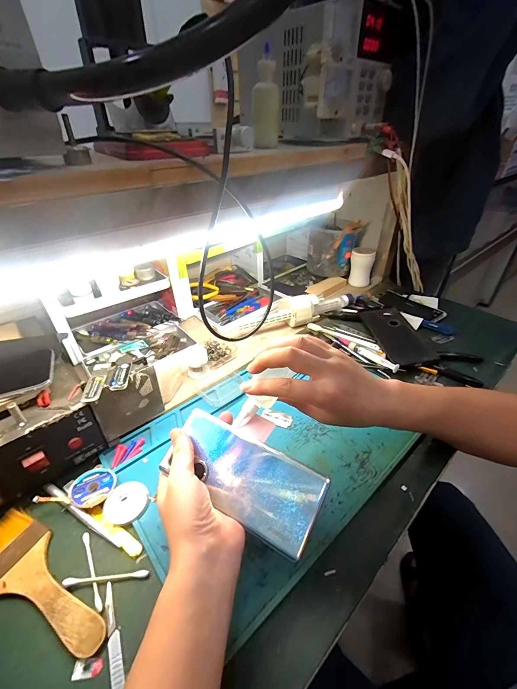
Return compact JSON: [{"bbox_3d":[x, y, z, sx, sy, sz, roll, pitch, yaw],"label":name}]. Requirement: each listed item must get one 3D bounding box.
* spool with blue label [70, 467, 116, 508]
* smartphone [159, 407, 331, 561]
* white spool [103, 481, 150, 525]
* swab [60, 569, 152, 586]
[{"bbox_3d":[-0.179,0.154,0.330,0.046,0.008,0.043,0,38,0],"label":"spool with blue label"},{"bbox_3d":[-0.018,0.123,0.292,0.157,0.004,0.070,21,68,26],"label":"smartphone"},{"bbox_3d":[-0.137,0.164,0.317,0.039,0.008,0.042,0,38,0],"label":"white spool"},{"bbox_3d":[-0.134,0.205,0.268,0.070,0.004,0.007,-3,38,-4],"label":"swab"}]

